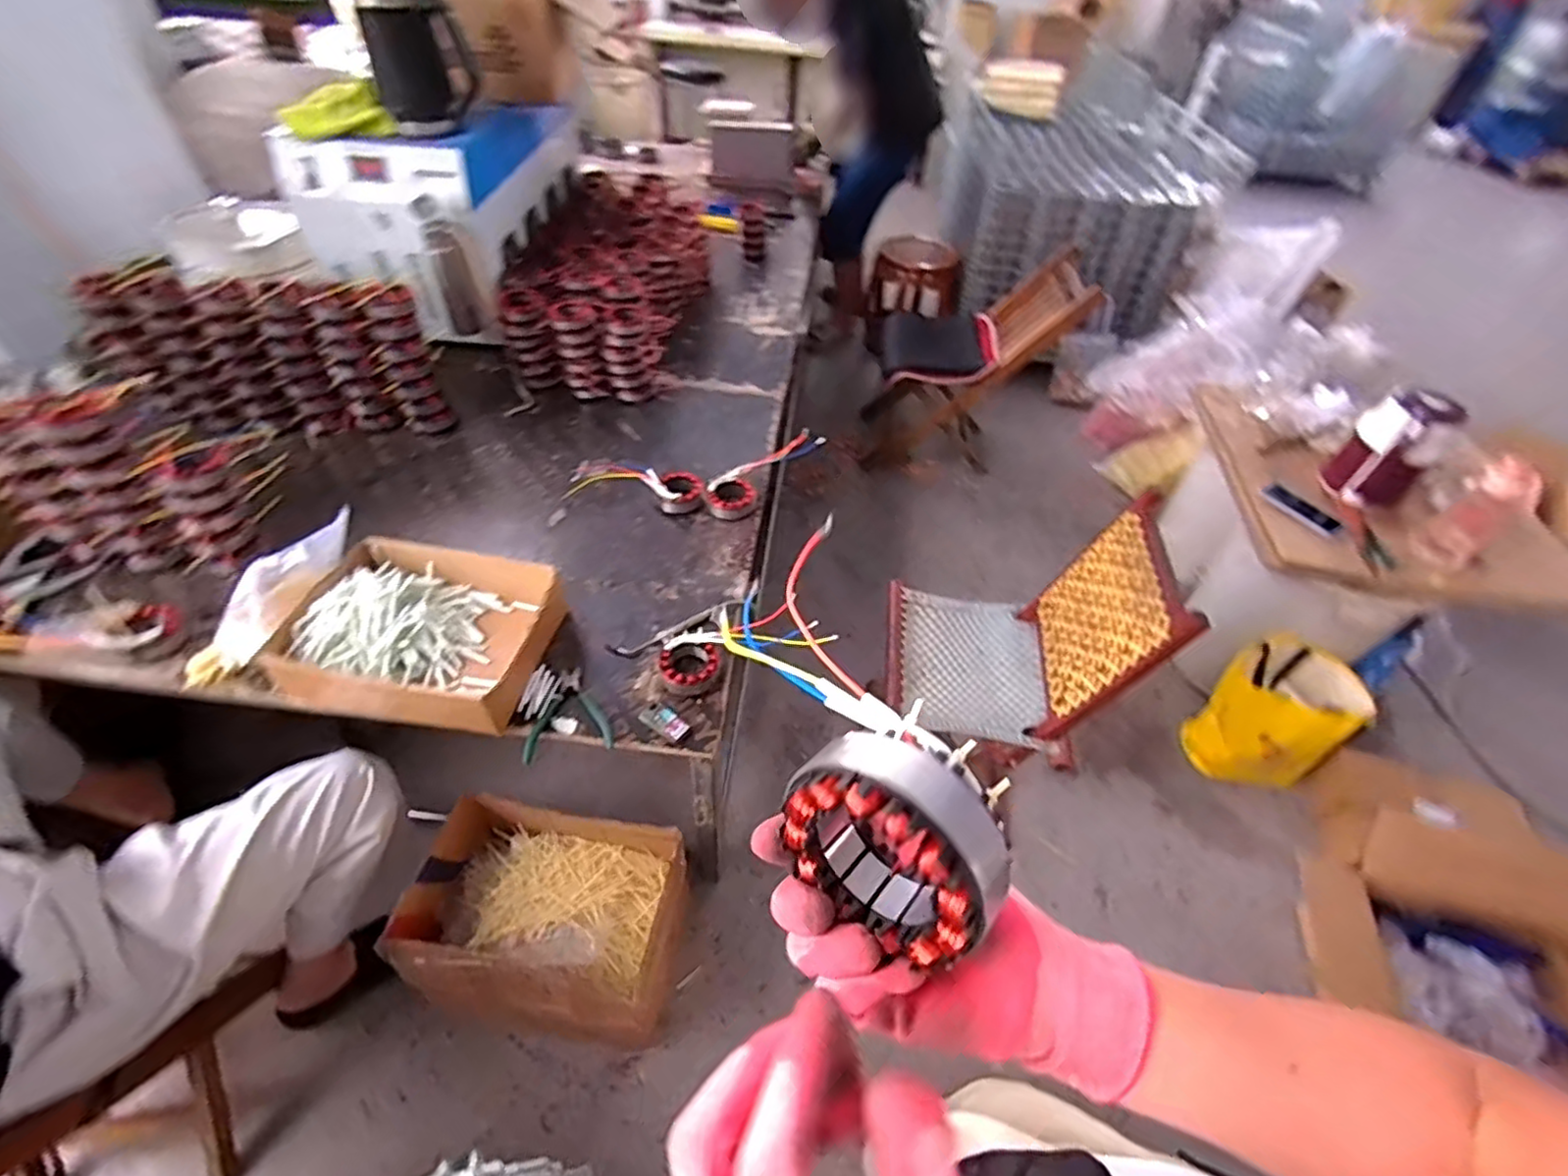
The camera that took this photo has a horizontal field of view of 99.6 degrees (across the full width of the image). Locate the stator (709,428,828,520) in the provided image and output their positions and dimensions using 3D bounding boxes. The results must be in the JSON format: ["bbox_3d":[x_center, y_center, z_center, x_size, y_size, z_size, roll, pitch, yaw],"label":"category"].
[{"bbox_3d":[-0.041,-0.221,1.261,0.093,0.042,0.273,31,53,22],"label":"stator"}]

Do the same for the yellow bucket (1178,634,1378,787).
[{"bbox_3d":[1.075,0.291,1.465,0.235,0.314,0.243,2,48,-2],"label":"yellow bucket"}]

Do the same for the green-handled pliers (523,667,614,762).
[{"bbox_3d":[-0.298,0.169,0.912,0.112,0.013,0.129,-9,49,-12],"label":"green-handled pliers"}]

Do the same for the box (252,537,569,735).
[{"bbox_3d":[-0.511,0.056,0.955,0.330,0.082,0.263,11,48,6],"label":"box"}]

